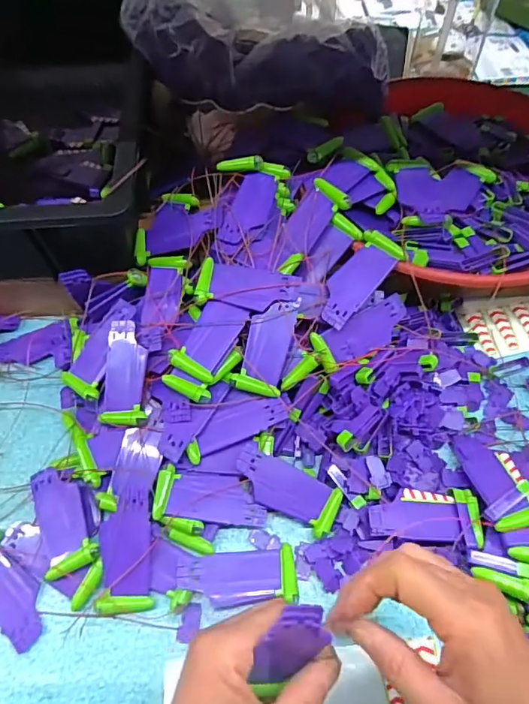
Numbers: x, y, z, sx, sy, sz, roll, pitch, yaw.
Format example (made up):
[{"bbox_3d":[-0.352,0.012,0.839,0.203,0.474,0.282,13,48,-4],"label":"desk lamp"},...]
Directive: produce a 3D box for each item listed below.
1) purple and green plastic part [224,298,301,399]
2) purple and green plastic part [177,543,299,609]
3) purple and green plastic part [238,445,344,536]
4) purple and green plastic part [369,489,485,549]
[{"bbox_3d":[-0.001,-0.006,0.396,0.046,0.010,0.083,12,80,7],"label":"purple and green plastic part"},{"bbox_3d":[-0.021,0.170,0.351,0.088,0.011,0.039,-7,59,-2],"label":"purple and green plastic part"},{"bbox_3d":[0.017,0.110,0.379,0.088,0.017,0.039,32,63,3],"label":"purple and green plastic part"},{"bbox_3d":[0.124,0.128,0.361,0.085,0.019,0.040,0,58,3],"label":"purple and green plastic part"}]

